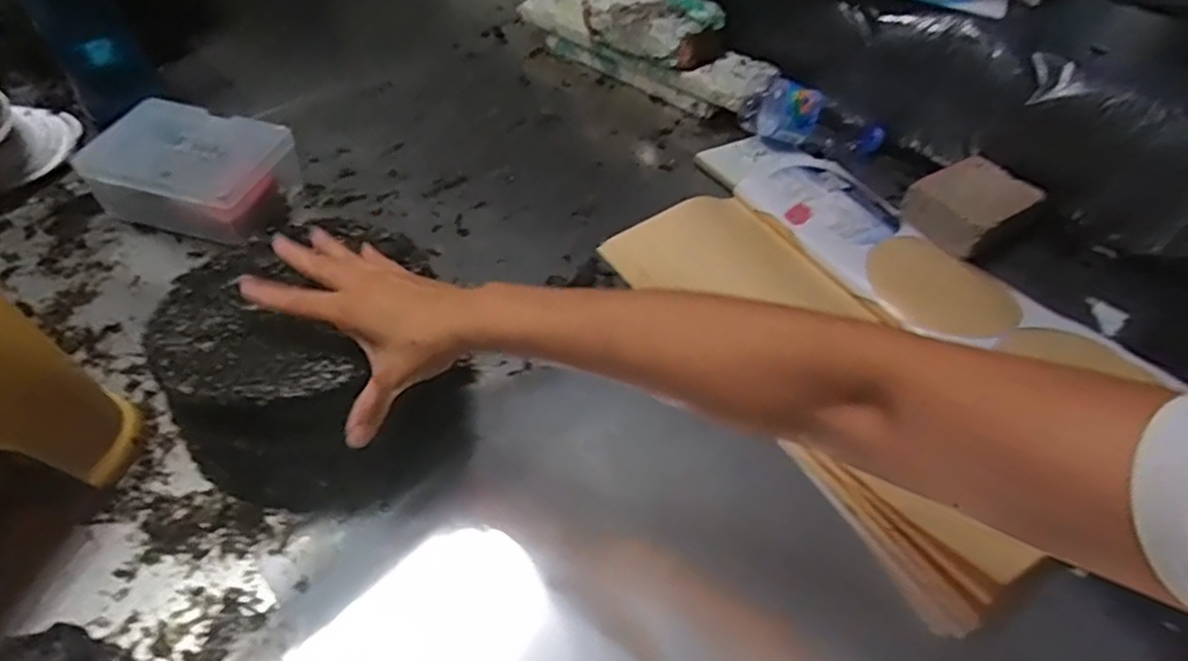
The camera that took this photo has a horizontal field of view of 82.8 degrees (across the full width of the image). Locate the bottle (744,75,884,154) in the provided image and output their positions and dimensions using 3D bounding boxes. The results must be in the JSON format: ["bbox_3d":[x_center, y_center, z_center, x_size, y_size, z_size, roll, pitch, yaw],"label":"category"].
[{"bbox_3d":[0.293,-0.275,0.887,0.190,0.078,0.063,6,45,-24],"label":"bottle"}]

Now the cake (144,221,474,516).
[{"bbox_3d":[-0.215,0.027,0.532,0.213,0.116,0.199,-9,49,-12],"label":"cake"}]

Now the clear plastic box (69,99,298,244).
[{"bbox_3d":[-0.431,-0.169,0.721,0.185,0.077,0.136,10,48,6],"label":"clear plastic box"}]

